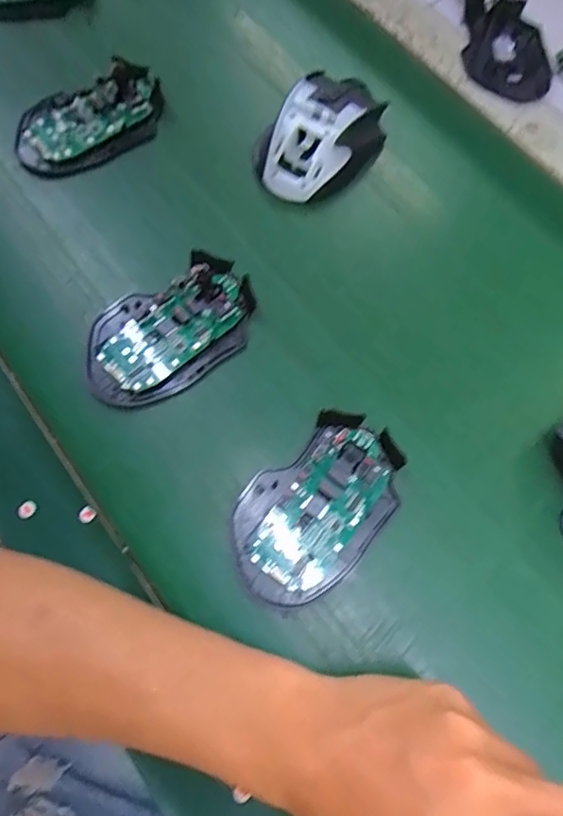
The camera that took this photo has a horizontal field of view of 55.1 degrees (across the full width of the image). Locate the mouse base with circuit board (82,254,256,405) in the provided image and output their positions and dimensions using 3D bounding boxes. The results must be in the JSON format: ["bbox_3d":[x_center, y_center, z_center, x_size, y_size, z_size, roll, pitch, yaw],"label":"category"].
[{"bbox_3d":[-0.070,-0.050,0.342,0.114,0.022,0.072,-27,73,-11],"label":"mouse base with circuit board"}]

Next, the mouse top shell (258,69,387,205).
[{"bbox_3d":[0.034,-0.199,0.395,0.066,0.034,0.114,30,72,6],"label":"mouse top shell"}]

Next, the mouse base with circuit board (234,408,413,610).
[{"bbox_3d":[0.022,0.056,0.308,0.111,0.017,0.071,-40,76,-15],"label":"mouse base with circuit board"}]

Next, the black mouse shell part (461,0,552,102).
[{"bbox_3d":[0.192,-0.312,0.459,0.073,0.012,0.120,3,70,0],"label":"black mouse shell part"}]

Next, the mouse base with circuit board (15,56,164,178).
[{"bbox_3d":[-0.141,-0.214,0.398,0.114,0.021,0.067,-26,73,-11],"label":"mouse base with circuit board"}]

